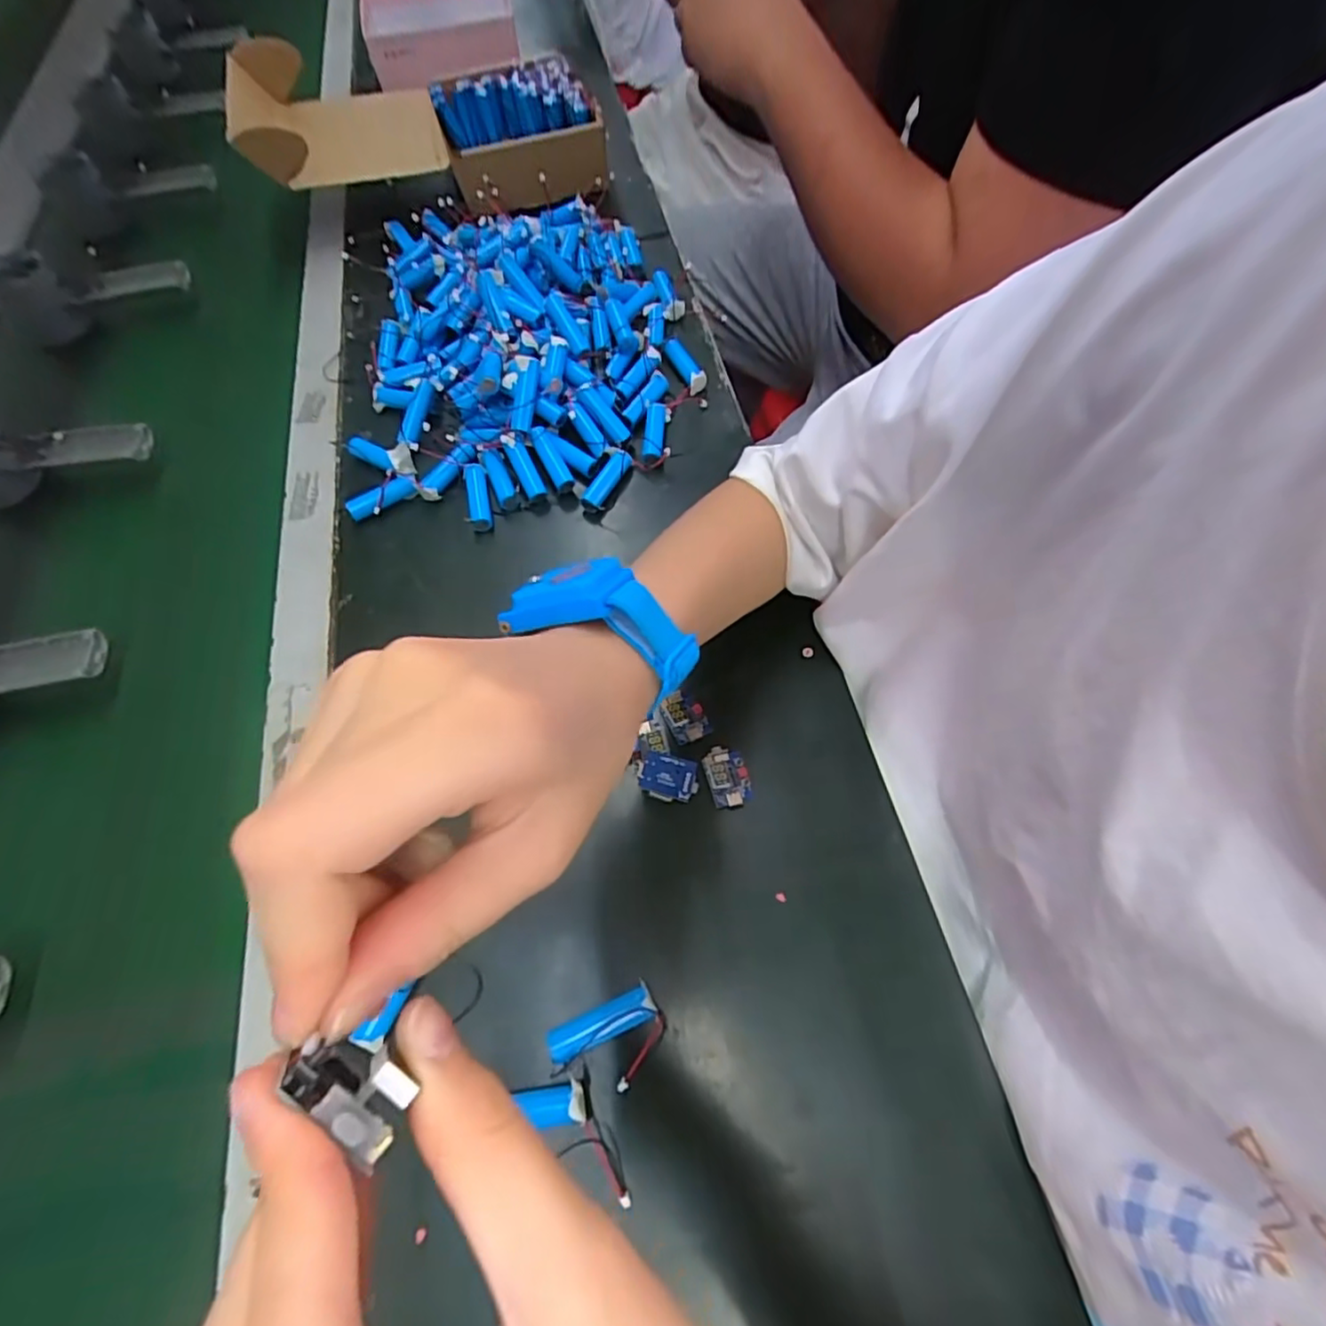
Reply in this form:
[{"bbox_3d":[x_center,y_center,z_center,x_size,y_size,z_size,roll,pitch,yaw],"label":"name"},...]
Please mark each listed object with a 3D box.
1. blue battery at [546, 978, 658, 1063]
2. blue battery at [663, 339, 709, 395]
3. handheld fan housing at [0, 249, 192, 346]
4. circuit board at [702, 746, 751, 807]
[{"bbox_3d":[-0.029,0.169,0.299,0.051,0.017,0.016,-25,65,-10],"label":"blue battery"},{"bbox_3d":[0.019,-0.238,0.506,0.018,0.015,0.052,-26,65,-10],"label":"blue battery"},{"bbox_3d":[-0.498,-0.319,0.562,0.159,0.055,0.061,-3,63,1],"label":"handheld fan housing"},{"bbox_3d":[0.036,0.063,0.353,0.023,0.005,0.033,-15,63,-5],"label":"circuit board"}]

